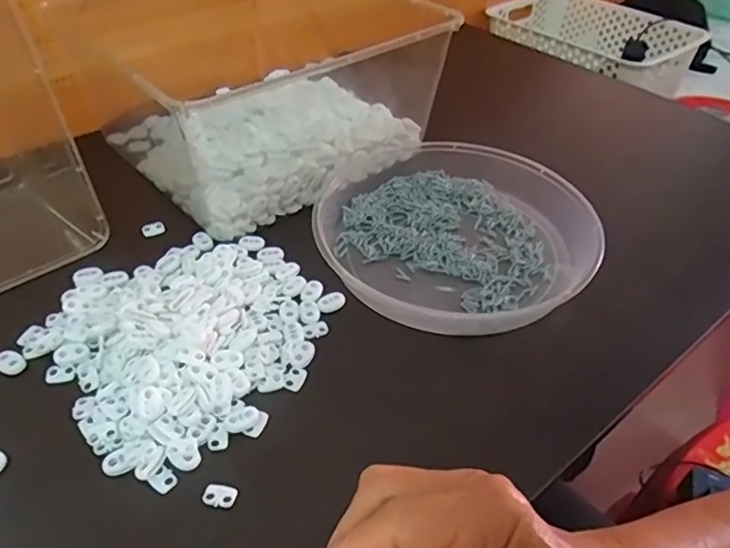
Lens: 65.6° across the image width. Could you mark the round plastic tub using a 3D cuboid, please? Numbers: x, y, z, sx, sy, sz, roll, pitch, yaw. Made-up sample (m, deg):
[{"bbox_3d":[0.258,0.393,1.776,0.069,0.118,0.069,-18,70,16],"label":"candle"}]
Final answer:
[{"bbox_3d":[0.074,-0.047,0.496,0.228,0.038,0.239,2,42,-1],"label":"round plastic tub"}]

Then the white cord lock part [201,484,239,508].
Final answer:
[{"bbox_3d":[-0.084,0.128,0.328,0.018,0.004,0.013,12,43,10],"label":"white cord lock part"}]

